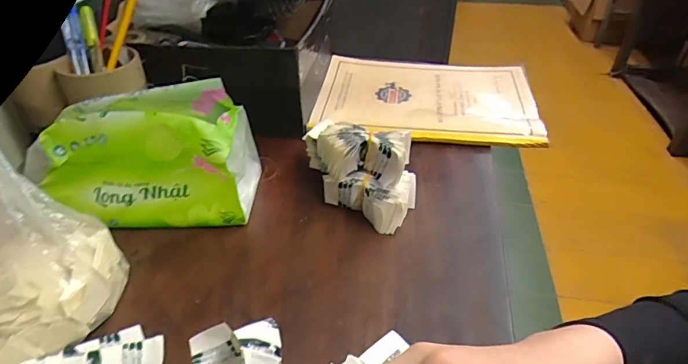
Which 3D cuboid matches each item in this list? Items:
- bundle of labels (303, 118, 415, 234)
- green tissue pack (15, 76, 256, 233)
[{"bbox_3d":[0.024,-0.014,0.449,0.111,0.076,0.078,25,45,28],"label":"bundle of labels"},{"bbox_3d":[-0.192,-0.026,0.434,0.194,0.116,0.097,1,39,2],"label":"green tissue pack"}]

